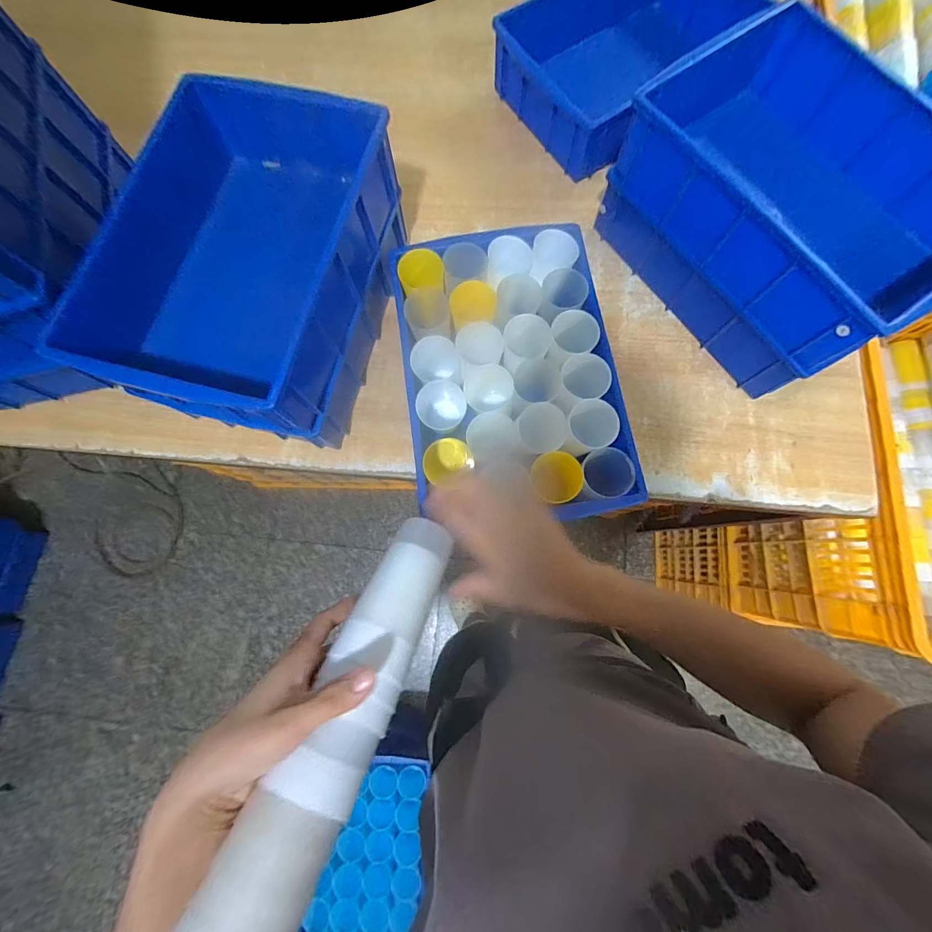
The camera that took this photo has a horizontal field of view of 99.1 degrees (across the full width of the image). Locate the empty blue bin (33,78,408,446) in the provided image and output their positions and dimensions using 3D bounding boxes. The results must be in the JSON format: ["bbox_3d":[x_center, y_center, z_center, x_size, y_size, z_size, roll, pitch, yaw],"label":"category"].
[{"bbox_3d":[-0.290,-0.266,0.567,0.319,0.209,0.418,16,78,4],"label":"empty blue bin"}]

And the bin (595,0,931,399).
[{"bbox_3d":[0.445,-0.356,0.561,0.292,0.195,0.394,-34,79,-6],"label":"bin"}]

